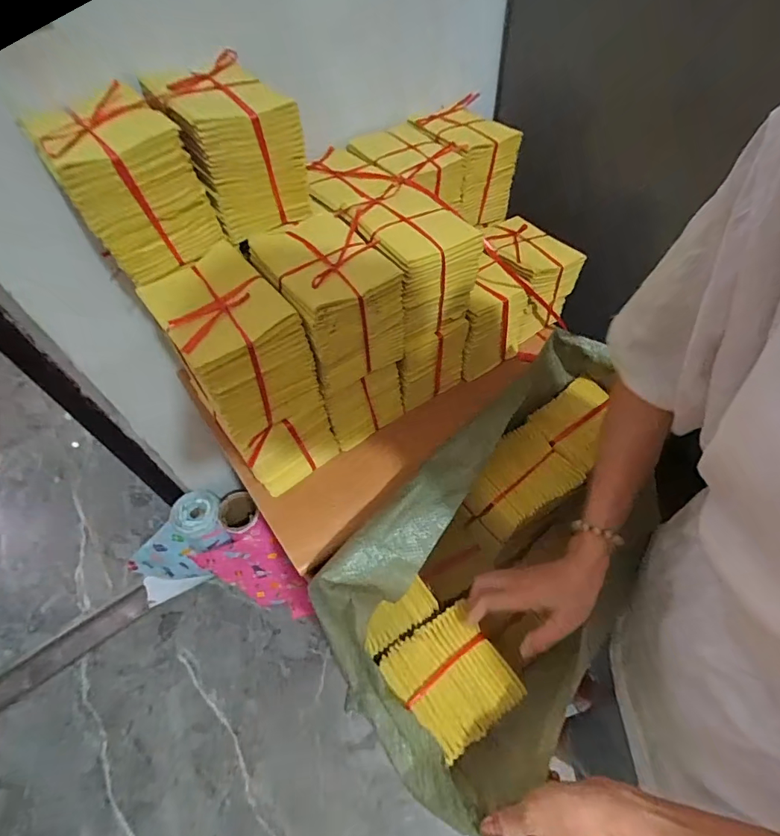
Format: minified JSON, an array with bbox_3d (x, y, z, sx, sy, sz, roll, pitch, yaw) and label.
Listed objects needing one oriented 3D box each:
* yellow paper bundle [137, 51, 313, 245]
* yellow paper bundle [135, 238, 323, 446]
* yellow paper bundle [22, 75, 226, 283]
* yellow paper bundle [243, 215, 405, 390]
[{"bbox_3d":[-0.196,-0.339,0.560,0.123,0.141,0.157,-33,59,-18],"label":"yellow paper bundle"},{"bbox_3d":[-0.185,-0.092,0.540,0.126,0.142,0.172,-33,59,-18],"label":"yellow paper bundle"},{"bbox_3d":[-0.300,-0.270,0.510,0.127,0.138,0.156,-37,60,-20],"label":"yellow paper bundle"},{"bbox_3d":[-0.076,-0.156,0.587,0.133,0.150,0.199,-28,57,-15],"label":"yellow paper bundle"}]

